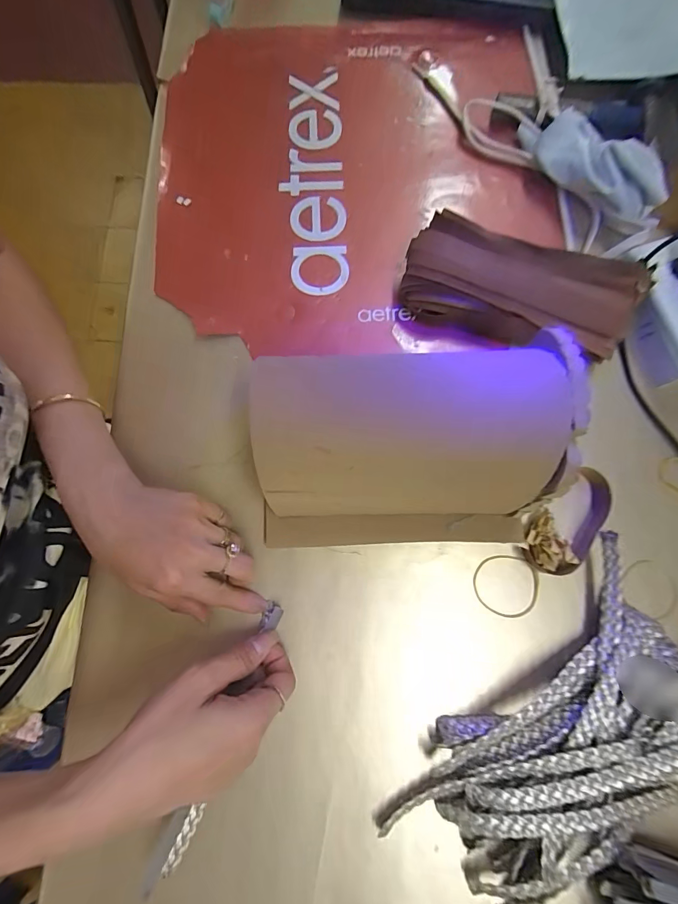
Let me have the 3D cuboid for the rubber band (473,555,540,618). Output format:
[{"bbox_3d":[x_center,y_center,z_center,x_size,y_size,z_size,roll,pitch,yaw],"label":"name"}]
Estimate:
[{"bbox_3d":[0.135,0.108,0.305,0.052,0.004,0.047,7,78,2],"label":"rubber band"}]

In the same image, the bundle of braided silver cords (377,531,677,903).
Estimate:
[{"bbox_3d":[0.167,0.210,0.270,0.246,0.031,0.137,-43,81,-8],"label":"bundle of braided silver cords"}]

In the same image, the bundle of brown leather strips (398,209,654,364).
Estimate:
[{"bbox_3d":[0.150,-0.135,0.323,0.189,0.021,0.088,17,106,7],"label":"bundle of brown leather strips"}]

